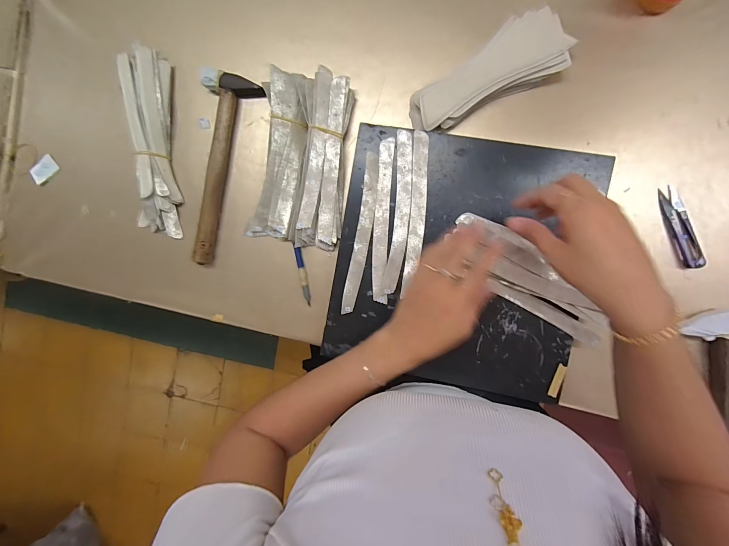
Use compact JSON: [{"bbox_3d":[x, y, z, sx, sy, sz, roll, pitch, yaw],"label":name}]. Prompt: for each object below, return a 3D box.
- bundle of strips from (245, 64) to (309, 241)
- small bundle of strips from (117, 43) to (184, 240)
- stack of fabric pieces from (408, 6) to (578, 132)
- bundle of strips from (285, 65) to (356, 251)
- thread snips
[{"bbox_3d":[-0.108,-0.150,0.412,0.068,0.026,0.209,12,95,6],"label":"bundle of strips"},{"bbox_3d":[-0.294,-0.175,0.430,0.065,0.035,0.249,0,93,6],"label":"small bundle of strips"},{"bbox_3d":[0.146,-0.242,0.380,0.189,0.025,0.076,-23,91,7],"label":"stack of fabric pieces"},{"bbox_3d":[-0.057,-0.143,0.406,0.066,0.029,0.215,6,94,6],"label":"bundle of strips"},{"bbox_3d":[0.379,-0.055,0.372,0.025,0.011,0.098,-23,91,7],"label":"thread snips"}]

